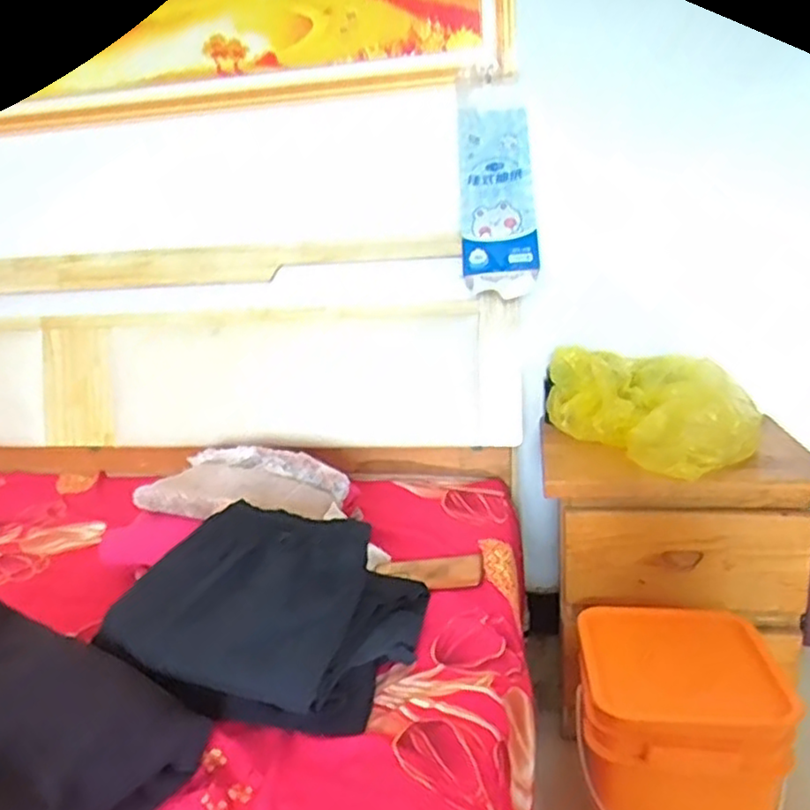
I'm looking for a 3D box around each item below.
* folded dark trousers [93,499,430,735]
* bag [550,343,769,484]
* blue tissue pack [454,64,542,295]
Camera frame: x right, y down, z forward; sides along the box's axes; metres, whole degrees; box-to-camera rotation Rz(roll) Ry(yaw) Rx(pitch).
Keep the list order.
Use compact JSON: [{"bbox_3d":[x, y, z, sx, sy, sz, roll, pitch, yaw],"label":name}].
[{"bbox_3d":[-0.167,0.242,0.824,0.337,0.130,0.235,1,16,16],"label":"folded dark trousers"},{"bbox_3d":[0.410,-0.006,1.147,0.196,0.147,0.309,-12,18,-28],"label":"bag"},{"bbox_3d":[0.158,-0.404,1.225,0.130,0.423,0.072,-4,-8,0],"label":"blue tissue pack"}]

